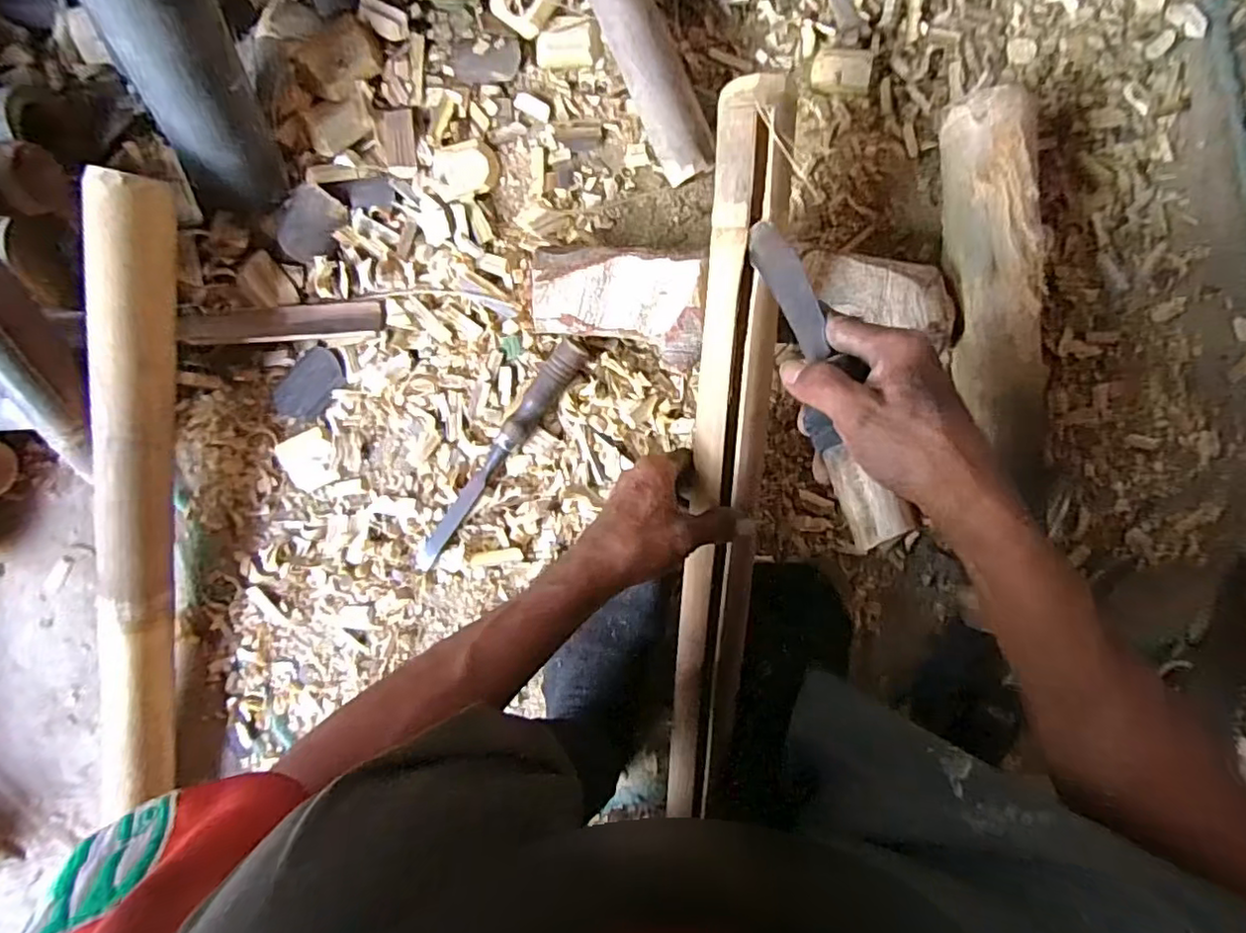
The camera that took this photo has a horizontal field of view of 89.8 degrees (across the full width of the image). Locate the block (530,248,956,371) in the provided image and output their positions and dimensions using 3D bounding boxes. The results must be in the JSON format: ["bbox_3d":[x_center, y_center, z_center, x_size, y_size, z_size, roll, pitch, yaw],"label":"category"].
[{"bbox_3d":[0.094,-0.129,0.516,0.330,0.057,0.088,2,97,3],"label":"block"}]

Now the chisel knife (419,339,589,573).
[{"bbox_3d":[-0.113,-0.008,0.552,0.026,0.025,0.244,38,97,-2],"label":"chisel knife"}]

